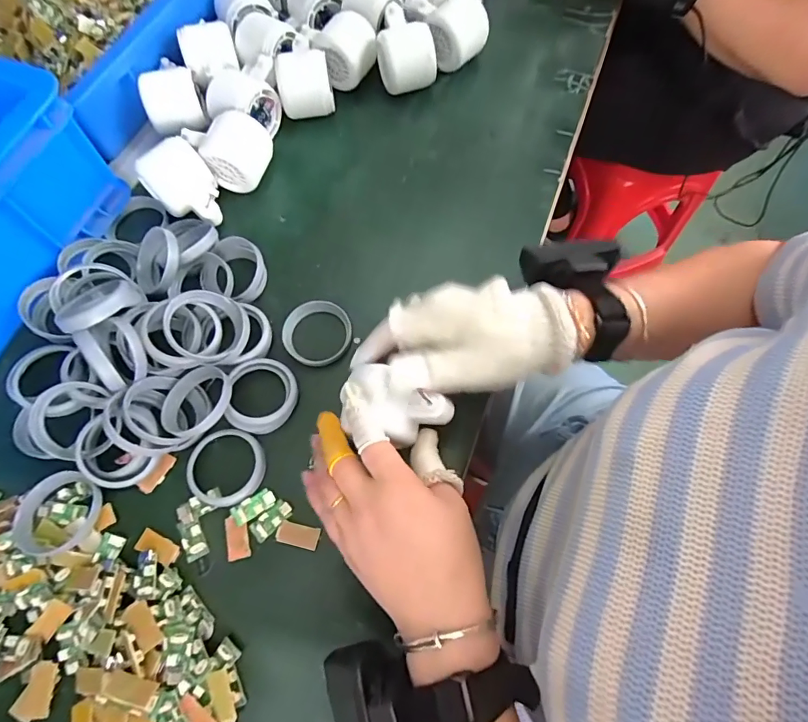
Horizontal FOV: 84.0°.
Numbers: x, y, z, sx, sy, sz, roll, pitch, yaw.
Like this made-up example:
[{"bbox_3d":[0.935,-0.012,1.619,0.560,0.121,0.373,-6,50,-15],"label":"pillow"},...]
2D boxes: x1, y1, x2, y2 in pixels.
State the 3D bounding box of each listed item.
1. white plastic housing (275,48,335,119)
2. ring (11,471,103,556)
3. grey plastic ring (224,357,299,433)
[{"bbox_3d":[-0.103,-0.289,0.467,0.053,0.046,0.054,-8,69,-4],"label":"white plastic housing"},{"bbox_3d":[-0.256,0.111,0.331,0.059,0.013,0.057,0,69,-1],"label":"ring"},{"bbox_3d":[-0.115,0.027,0.367,0.052,0.016,0.061,2,69,0],"label":"grey plastic ring"}]

